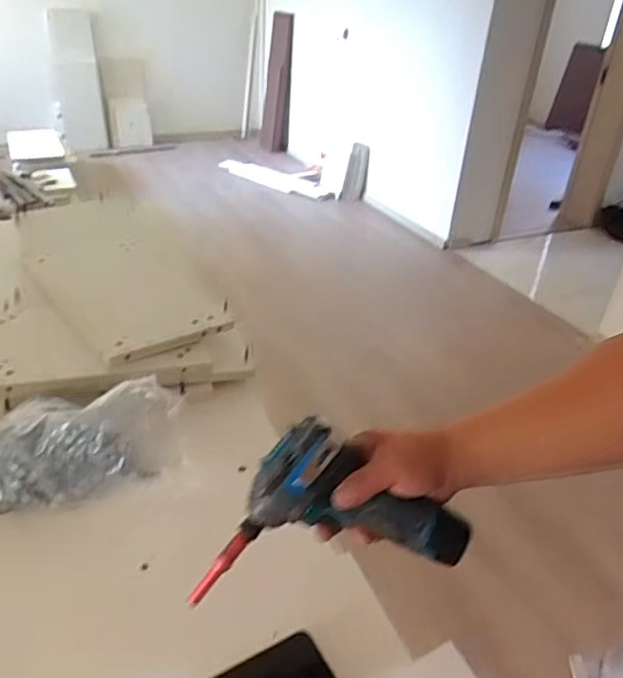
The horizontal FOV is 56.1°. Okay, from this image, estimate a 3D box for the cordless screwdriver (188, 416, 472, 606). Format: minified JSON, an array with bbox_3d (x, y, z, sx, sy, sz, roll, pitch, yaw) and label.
[{"bbox_3d":[0.020,0.150,0.556,0.251,0.157,0.066,-2,10,-8],"label":"cordless screwdriver"}]

